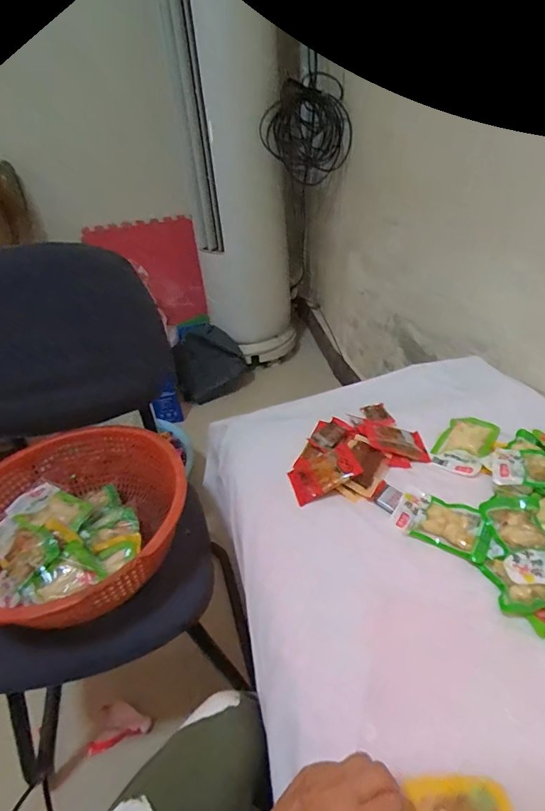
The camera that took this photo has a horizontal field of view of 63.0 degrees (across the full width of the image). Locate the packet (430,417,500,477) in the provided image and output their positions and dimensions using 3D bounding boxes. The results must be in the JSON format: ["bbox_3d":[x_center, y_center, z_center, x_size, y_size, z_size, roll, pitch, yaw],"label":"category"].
[{"bbox_3d":[0.322,0.064,0.745,0.077,0.012,0.138,22,46,31],"label":"packet"}]

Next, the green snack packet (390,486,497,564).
[{"bbox_3d":[0.233,0.158,0.611,0.126,0.018,0.076,23,47,33],"label":"green snack packet"}]

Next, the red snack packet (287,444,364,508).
[{"bbox_3d":[0.079,0.105,0.692,0.106,0.015,0.069,-31,40,0],"label":"red snack packet"}]

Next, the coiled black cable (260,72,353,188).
[{"bbox_3d":[0.124,-0.924,1.515,0.290,0.308,0.119,7,38,13],"label":"coiled black cable"}]

